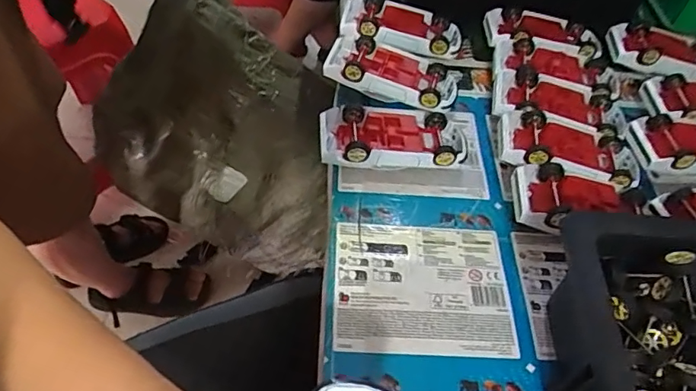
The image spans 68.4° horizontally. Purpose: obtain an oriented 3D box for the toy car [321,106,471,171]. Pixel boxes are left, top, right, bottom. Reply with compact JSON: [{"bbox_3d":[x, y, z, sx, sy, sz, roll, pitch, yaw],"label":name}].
[{"bbox_3d":[0.042,-0.053,0.468,0.137,0.036,0.069,-1,52,-7],"label":"toy car"}]

